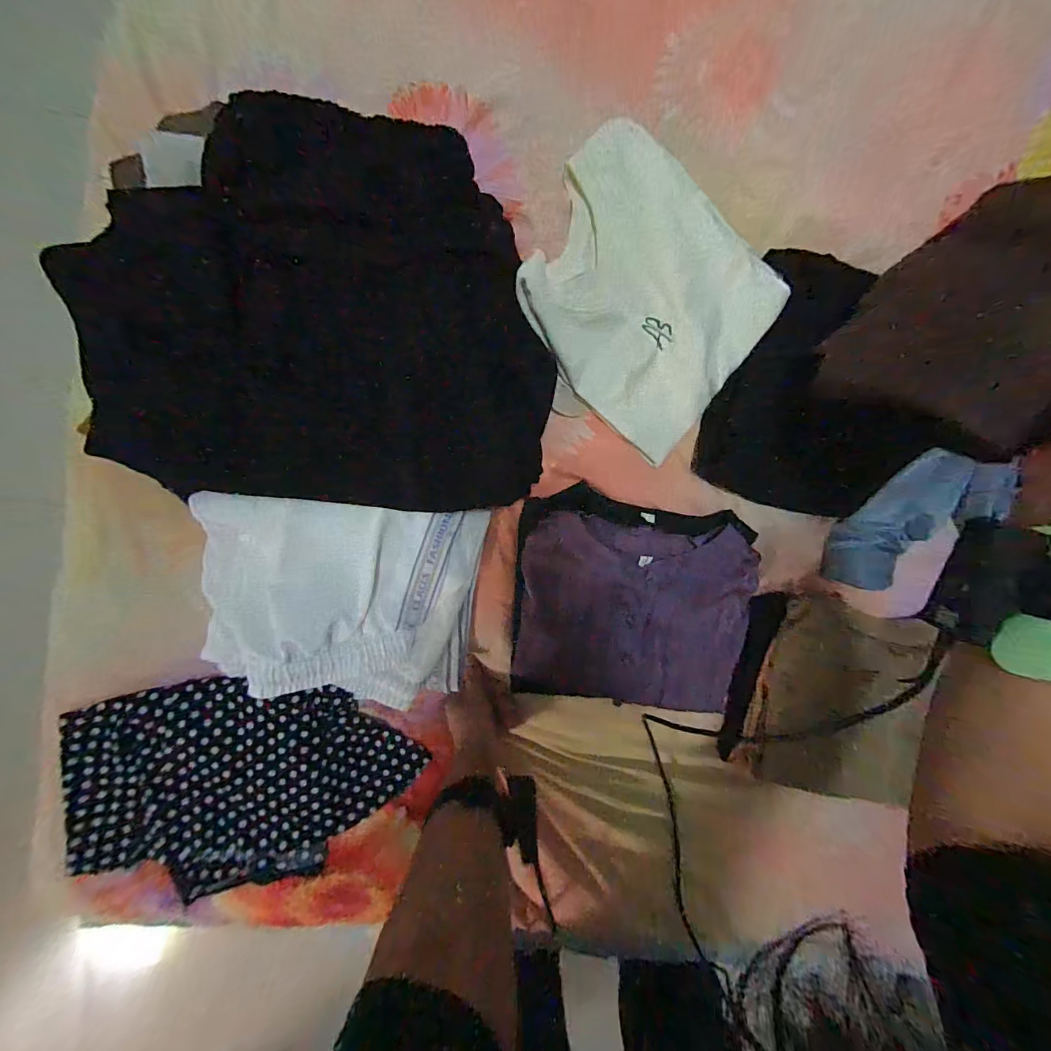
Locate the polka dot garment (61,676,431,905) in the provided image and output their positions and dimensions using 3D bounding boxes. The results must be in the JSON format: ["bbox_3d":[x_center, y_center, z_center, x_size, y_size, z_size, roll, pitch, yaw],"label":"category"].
[{"bbox_3d":[-0.294,0.271,0.489,0.342,0.053,0.230,-8,95,-2],"label":"polka dot garment"}]

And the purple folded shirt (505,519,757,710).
[{"bbox_3d":[0.118,0.098,0.504,0.250,0.045,0.212,3,95,-3],"label":"purple folded shirt"}]

